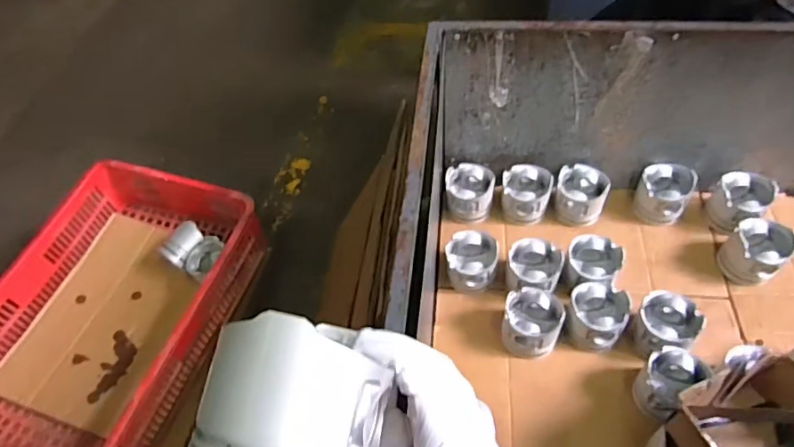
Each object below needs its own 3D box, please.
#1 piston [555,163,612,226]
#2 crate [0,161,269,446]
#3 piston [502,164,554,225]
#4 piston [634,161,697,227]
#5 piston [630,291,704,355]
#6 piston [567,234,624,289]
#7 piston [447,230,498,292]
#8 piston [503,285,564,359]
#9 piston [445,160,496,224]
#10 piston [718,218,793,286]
[{"bbox_3d":[0.356,-0.054,1.056,0.094,0.068,0.099,14,56,15],"label":"piston"},{"bbox_3d":[-0.593,0.186,1.131,0.425,0.165,0.615,13,56,15],"label":"crate"},{"bbox_3d":[0.254,-0.058,1.070,0.092,0.079,0.095,-3,53,4],"label":"piston"},{"bbox_3d":[0.505,-0.057,1.041,0.094,0.077,0.103,30,61,25],"label":"piston"},{"bbox_3d":[0.433,0.172,0.892,0.095,0.080,0.110,27,60,23],"label":"piston"},{"bbox_3d":[0.344,0.075,0.959,0.092,0.068,0.098,12,55,14],"label":"piston"},{"bbox_3d":[0.137,0.071,0.992,0.087,0.084,0.095,-3,53,4],"label":"piston"},{"bbox_3d":[0.224,0.165,0.907,0.091,0.072,0.091,-3,53,4],"label":"piston"},{"bbox_3d":[0.145,-0.057,1.085,0.090,0.082,0.103,-5,53,2],"label":"piston"},{"bbox_3d":[0.622,0.047,0.950,0.098,0.091,0.096,-3,53,4],"label":"piston"}]

